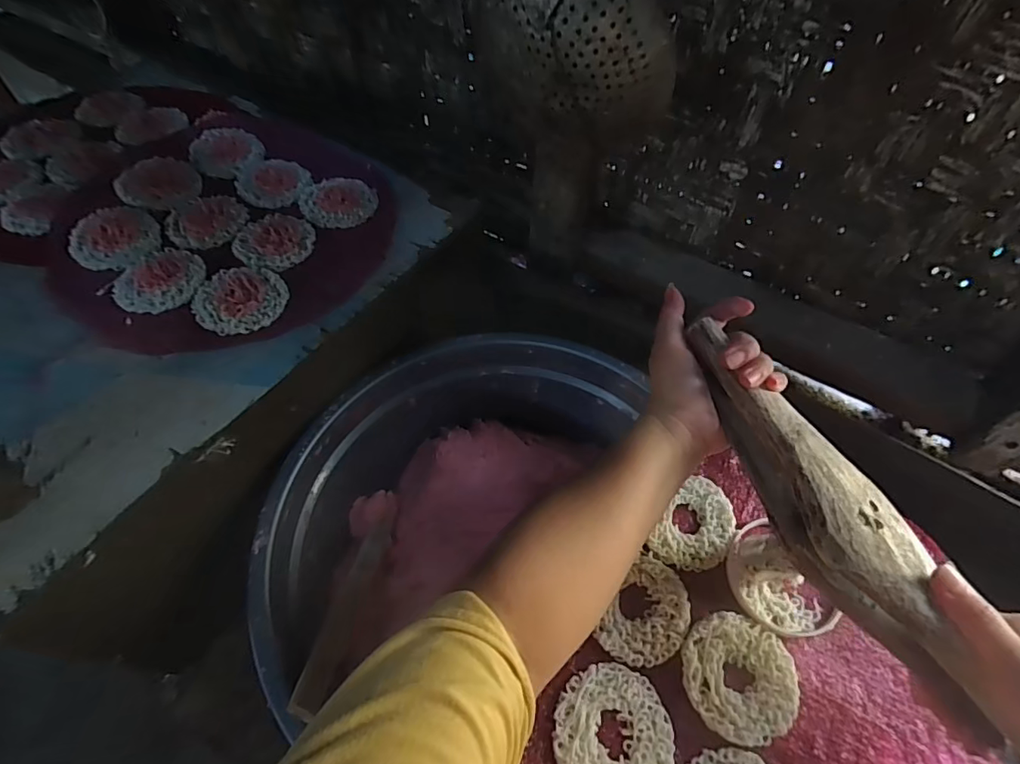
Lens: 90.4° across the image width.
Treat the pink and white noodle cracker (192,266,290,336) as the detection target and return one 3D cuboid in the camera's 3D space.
[{"bbox_3d":[-0.251,-0.079,0.470,0.079,0.007,0.079,1,55,-1],"label":"pink and white noodle cracker"}]

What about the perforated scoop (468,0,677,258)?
[{"bbox_3d":[0.050,-0.243,0.471,0.174,0.275,0.089,16,56,9],"label":"perforated scoop"}]

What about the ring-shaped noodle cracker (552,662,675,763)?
[{"bbox_3d":[0.070,0.236,0.340,0.078,0.004,0.079,1,55,-1],"label":"ring-shaped noodle cracker"}]

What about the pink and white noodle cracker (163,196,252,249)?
[{"bbox_3d":[-0.313,-0.167,0.527,0.066,0.008,0.078,35,61,20],"label":"pink and white noodle cracker"}]

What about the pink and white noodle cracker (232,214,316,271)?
[{"bbox_3d":[-0.239,-0.144,0.516,0.076,0.006,0.074,1,55,-1],"label":"pink and white noodle cracker"}]

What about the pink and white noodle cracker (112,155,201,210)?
[{"bbox_3d":[-0.381,-0.216,0.549,0.077,0.010,0.086,-24,59,-17],"label":"pink and white noodle cracker"}]

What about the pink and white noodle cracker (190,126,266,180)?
[{"bbox_3d":[-0.335,-0.272,0.593,0.080,0.008,0.081,24,58,14],"label":"pink and white noodle cracker"}]

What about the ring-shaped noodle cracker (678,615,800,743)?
[{"bbox_3d":[0.164,0.210,0.362,0.077,0.006,0.079,1,55,-1],"label":"ring-shaped noodle cracker"}]

